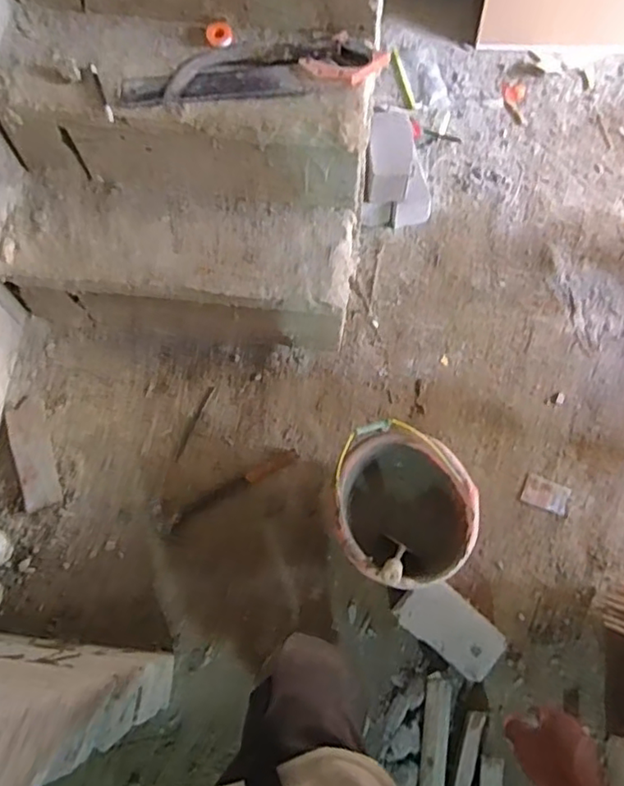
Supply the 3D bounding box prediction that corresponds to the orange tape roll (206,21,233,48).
[{"bbox_3d":[-0.188,-0.727,1.215,0.053,0.014,0.061,4,69,1],"label":"orange tape roll"}]

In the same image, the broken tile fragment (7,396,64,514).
[{"bbox_3d":[-0.632,0.136,1.366,0.082,0.020,0.259,-19,70,-8],"label":"broken tile fragment"}]

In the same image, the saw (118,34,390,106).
[{"bbox_3d":[-0.117,-0.626,1.175,0.523,0.041,0.149,-10,69,-4],"label":"saw"}]

